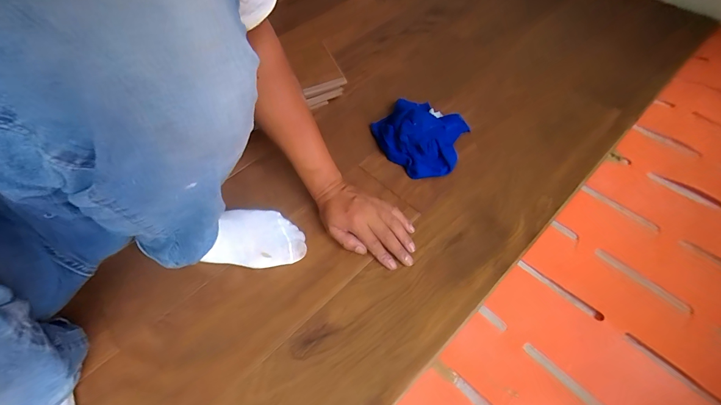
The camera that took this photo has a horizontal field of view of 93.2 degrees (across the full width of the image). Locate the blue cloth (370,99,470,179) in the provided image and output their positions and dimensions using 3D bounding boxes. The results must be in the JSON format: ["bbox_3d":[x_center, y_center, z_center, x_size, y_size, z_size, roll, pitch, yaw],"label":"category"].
[{"bbox_3d":[0.100,-0.127,0.626,0.166,0.079,0.149,14,58,12],"label":"blue cloth"}]

